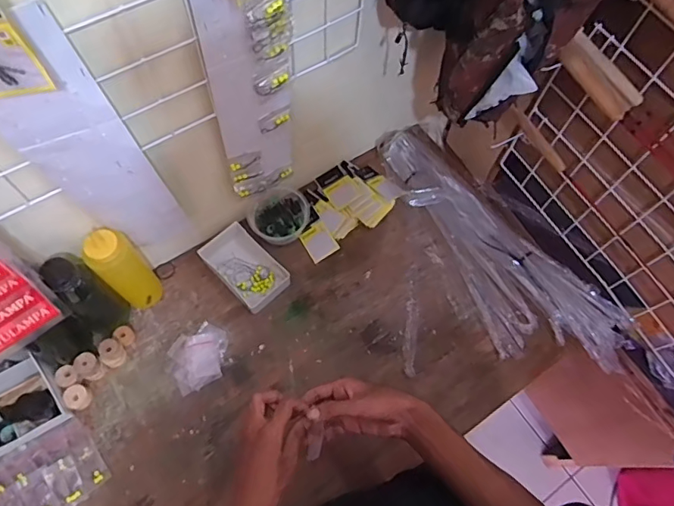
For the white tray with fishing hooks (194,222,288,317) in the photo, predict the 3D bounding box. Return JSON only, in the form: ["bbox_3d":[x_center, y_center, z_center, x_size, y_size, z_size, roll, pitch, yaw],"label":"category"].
[{"bbox_3d":[-0.153,0.021,0.818,0.084,0.030,0.143,-41,74,-18],"label":"white tray with fishing hooks"}]

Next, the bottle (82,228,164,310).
[{"bbox_3d":[-0.309,0.030,0.720,0.062,0.192,0.051,-38,73,-17],"label":"bottle"}]

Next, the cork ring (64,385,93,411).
[{"bbox_3d":[-0.383,0.213,0.726,0.030,0.026,0.033,-34,71,-16],"label":"cork ring"}]

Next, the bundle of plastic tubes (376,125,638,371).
[{"bbox_3d":[0.270,-0.022,0.829,0.181,0.083,0.533,-26,69,-14],"label":"bundle of plastic tubes"}]

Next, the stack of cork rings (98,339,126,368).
[{"bbox_3d":[-0.342,0.151,0.746,0.032,0.041,0.036,-19,68,-11],"label":"stack of cork rings"}]

